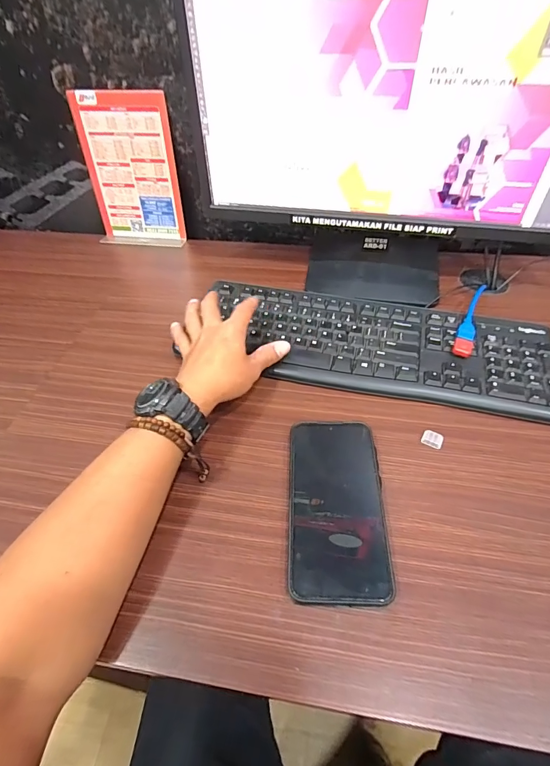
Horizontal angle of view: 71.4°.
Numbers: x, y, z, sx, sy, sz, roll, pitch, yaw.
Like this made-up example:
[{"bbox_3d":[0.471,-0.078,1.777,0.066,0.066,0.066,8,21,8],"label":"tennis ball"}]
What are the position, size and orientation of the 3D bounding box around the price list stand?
[{"bbox_3d":[-0.231,-0.333,0.615,0.147,0.207,0.055,2,49,4],"label":"price list stand"}]

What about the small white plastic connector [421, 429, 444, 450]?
[{"bbox_3d":[0.156,0.055,0.377,0.019,0.006,0.016,23,54,21],"label":"small white plastic connector"}]

